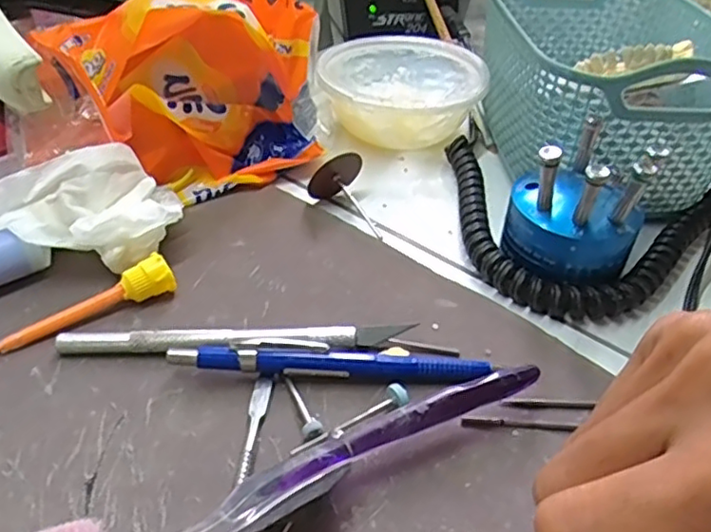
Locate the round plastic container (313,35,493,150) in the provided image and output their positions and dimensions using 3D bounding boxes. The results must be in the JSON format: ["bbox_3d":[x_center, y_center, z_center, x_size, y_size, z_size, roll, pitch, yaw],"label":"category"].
[{"bbox_3d":[0.027,-0.108,0.399,0.101,0.038,0.109,2,39,-1],"label":"round plastic container"}]

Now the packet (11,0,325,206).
[{"bbox_3d":[-0.088,-0.087,0.326,0.153,0.093,0.056,-21,45,-27],"label":"packet"}]

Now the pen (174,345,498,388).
[{"bbox_3d":[-0.009,0.037,0.243,0.117,0.013,0.010,2,39,-2],"label":"pen"}]

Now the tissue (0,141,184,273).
[{"bbox_3d":[-0.118,-0.024,0.288,0.071,0.038,0.053,-12,42,-17],"label":"tissue"}]

